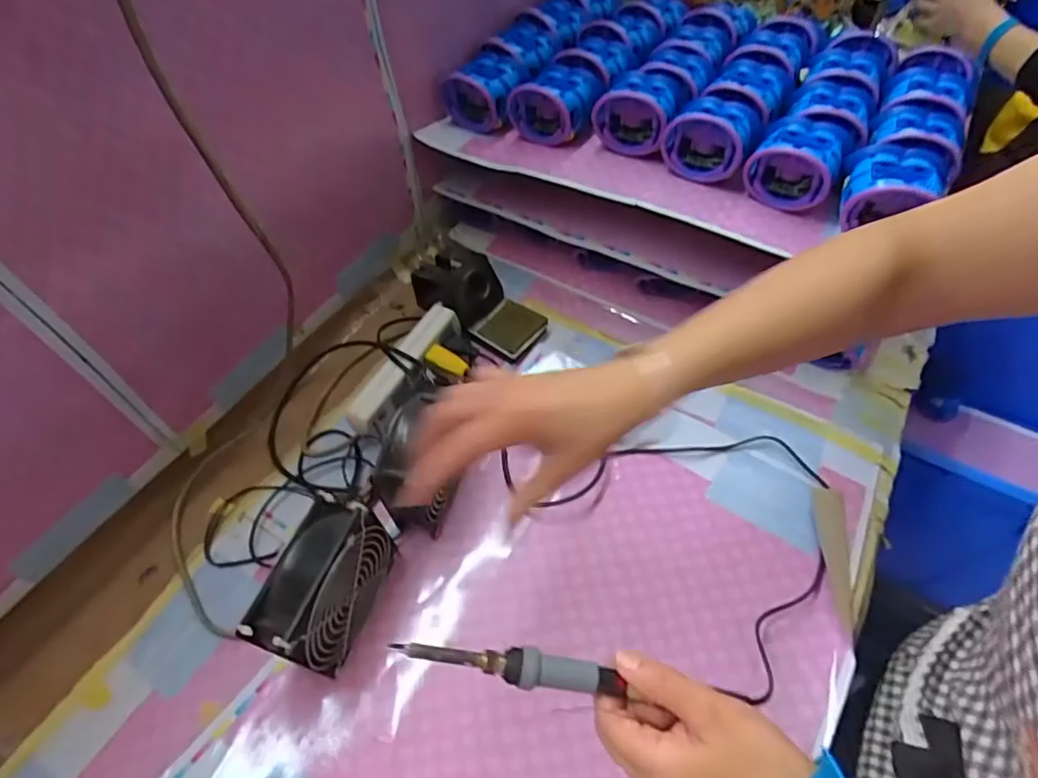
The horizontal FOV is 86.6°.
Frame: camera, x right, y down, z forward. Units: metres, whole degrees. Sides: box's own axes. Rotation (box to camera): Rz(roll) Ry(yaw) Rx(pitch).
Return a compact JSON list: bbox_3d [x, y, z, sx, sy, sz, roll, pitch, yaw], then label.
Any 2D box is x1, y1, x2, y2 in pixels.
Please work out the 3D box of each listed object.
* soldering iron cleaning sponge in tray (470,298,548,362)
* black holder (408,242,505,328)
[{"bbox_3d":[-0.009,-0.073,0.674,0.072,0.026,0.073,31,62,23],"label":"soldering iron cleaning sponge in tray"},{"bbox_3d":[-0.070,-0.131,0.686,0.092,0.060,0.085,-2,54,3],"label":"black holder"}]

